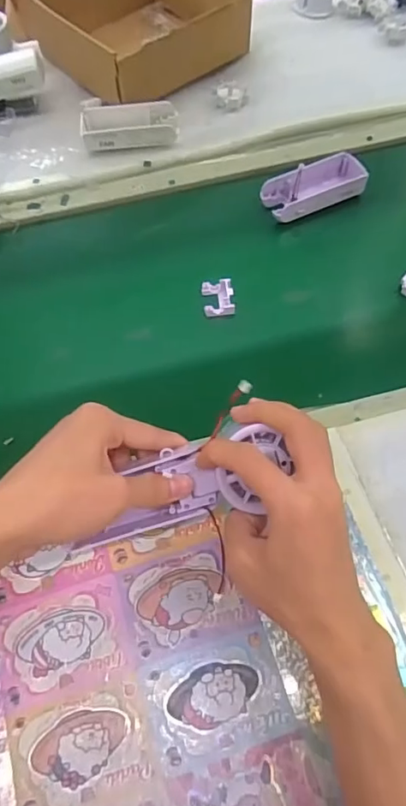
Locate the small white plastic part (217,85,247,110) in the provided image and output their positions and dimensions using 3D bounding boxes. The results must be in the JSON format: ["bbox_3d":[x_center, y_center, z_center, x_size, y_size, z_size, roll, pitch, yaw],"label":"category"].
[{"bbox_3d":[0.033,-0.369,0.629,0.033,0.020,0.028,7,63,6],"label":"small white plastic part"}]

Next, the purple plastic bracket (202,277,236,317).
[{"bbox_3d":[0.015,-0.103,0.507,0.030,0.020,0.036,-3,63,1],"label":"purple plastic bracket"}]

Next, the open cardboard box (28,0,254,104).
[{"bbox_3d":[-0.078,-0.480,0.657,0.203,0.073,0.216,-37,67,-15],"label":"open cardboard box"}]

